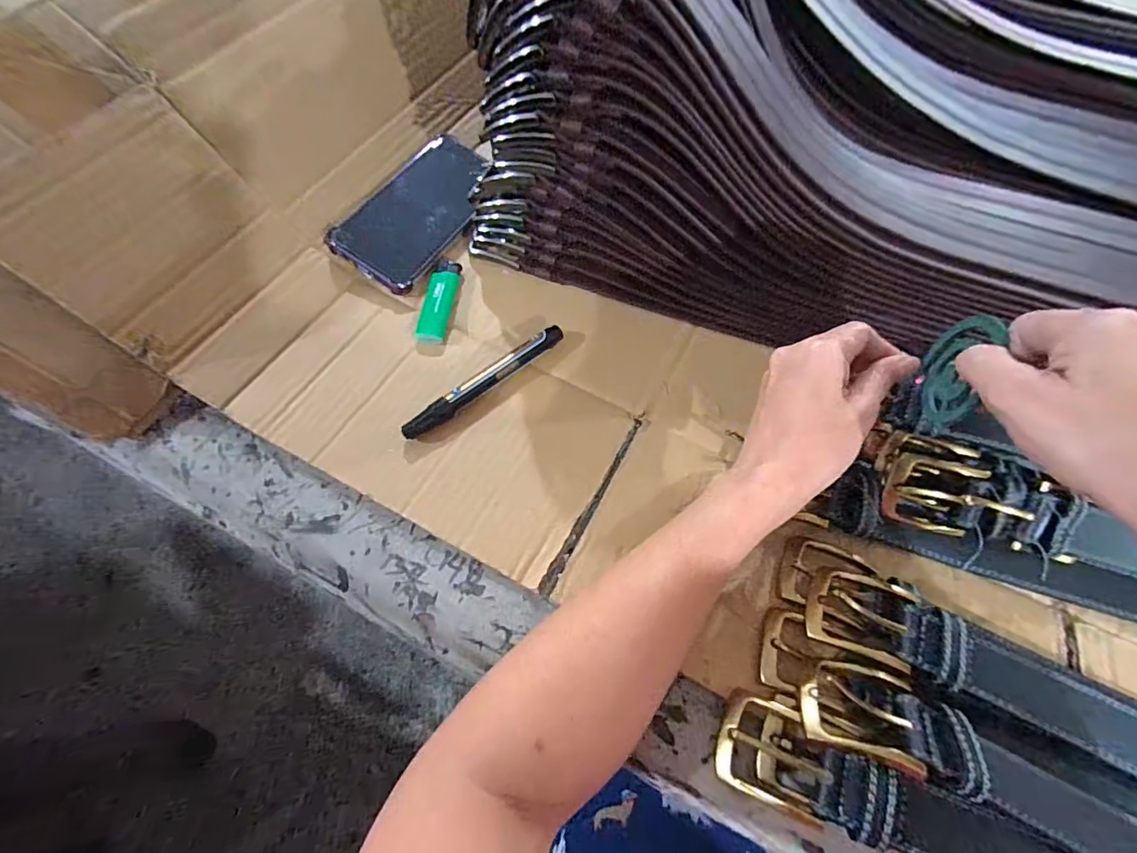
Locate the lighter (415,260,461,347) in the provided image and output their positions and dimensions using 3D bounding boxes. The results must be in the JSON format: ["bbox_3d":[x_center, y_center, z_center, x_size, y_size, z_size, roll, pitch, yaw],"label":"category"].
[{"bbox_3d":[-0.106,-0.105,0.403,0.022,0.011,0.083,7,64,3],"label":"lighter"}]

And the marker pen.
[{"bbox_3d":[-0.060,-0.035,0.365,0.141,0.016,0.014,-40,71,-18],"label":"marker pen"}]

